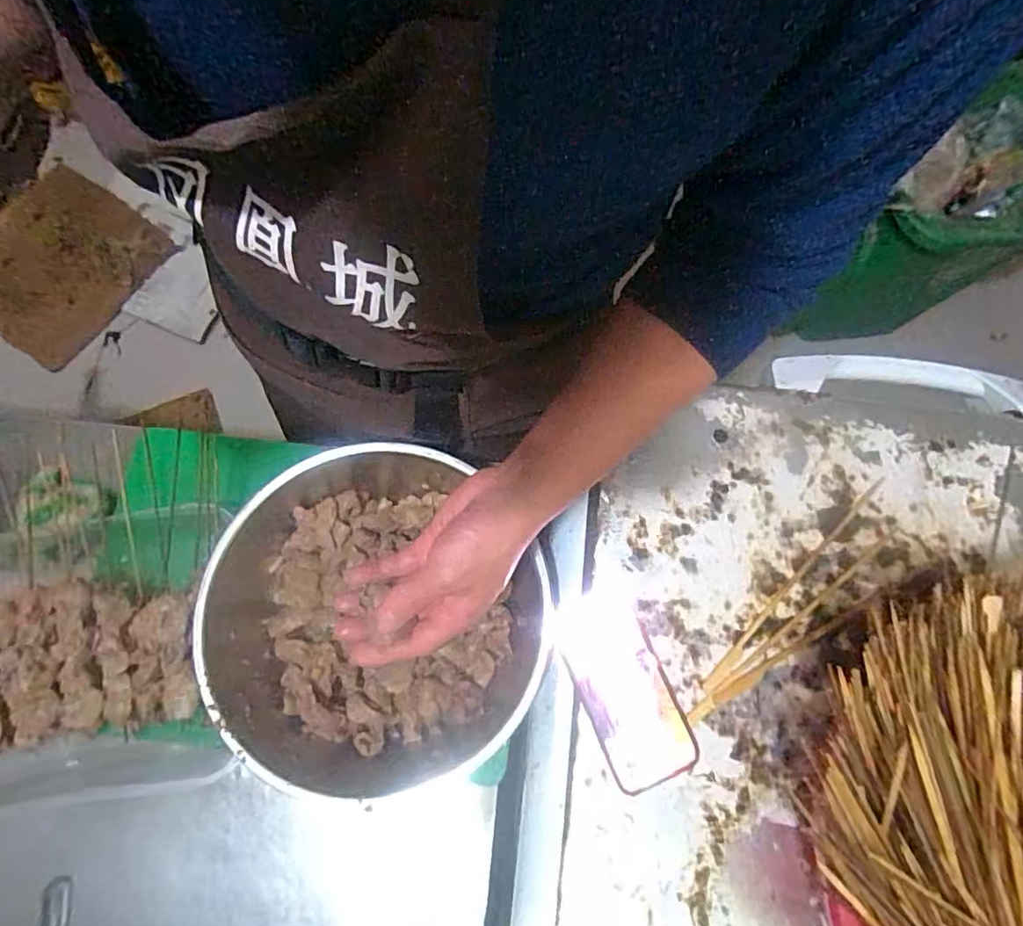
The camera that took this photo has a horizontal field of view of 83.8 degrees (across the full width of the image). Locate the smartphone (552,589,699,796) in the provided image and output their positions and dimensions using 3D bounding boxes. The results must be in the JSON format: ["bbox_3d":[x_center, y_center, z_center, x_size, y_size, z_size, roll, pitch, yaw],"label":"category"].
[{"bbox_3d":[0.102,0.207,0.529,0.081,0.015,0.166,-20,75,-7],"label":"smartphone"}]

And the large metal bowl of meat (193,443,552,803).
[{"bbox_3d":[-0.130,0.132,0.547,0.273,0.103,0.291,0,73,-1],"label":"large metal bowl of meat"}]

